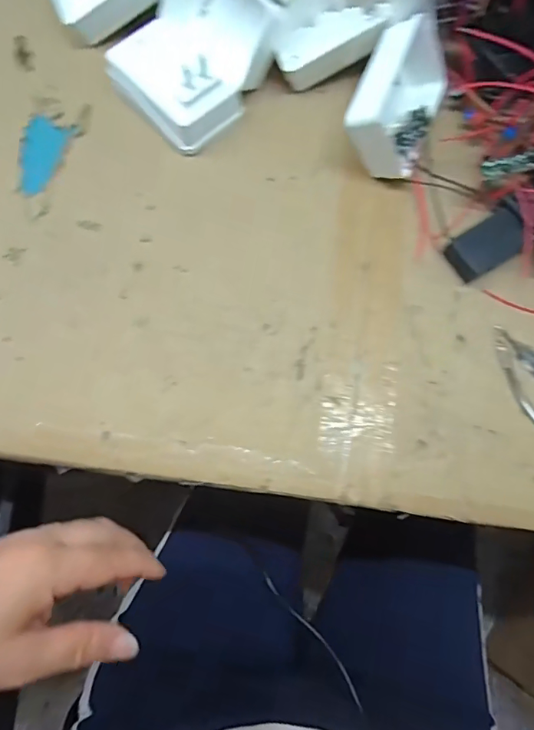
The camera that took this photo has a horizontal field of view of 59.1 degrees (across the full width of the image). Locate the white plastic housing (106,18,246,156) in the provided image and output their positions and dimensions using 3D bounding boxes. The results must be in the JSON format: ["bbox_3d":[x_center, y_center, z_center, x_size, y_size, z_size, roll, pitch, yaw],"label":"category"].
[{"bbox_3d":[-0.059,-0.202,0.328,0.072,0.040,0.089,-41,79,-10],"label":"white plastic housing"}]

